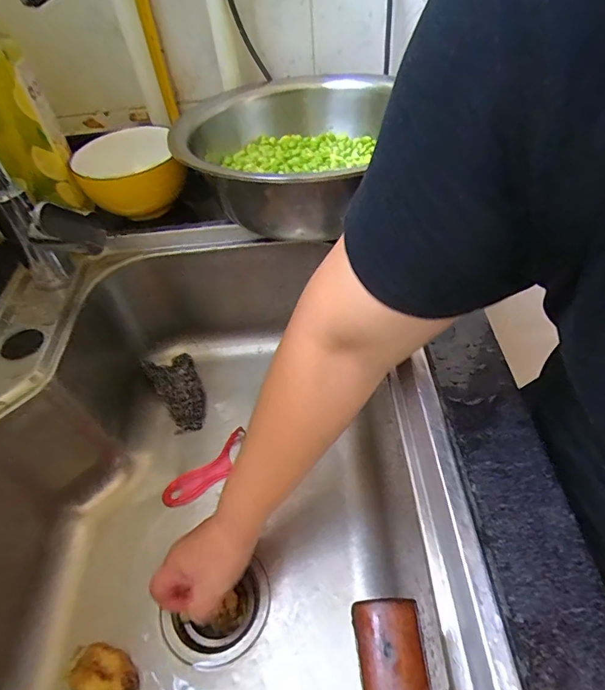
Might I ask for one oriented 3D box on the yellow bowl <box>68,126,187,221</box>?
[{"bbox_3d":[-0.214,-0.205,0.561,0.124,0.084,0.124,-17,51,-17],"label":"yellow bowl"}]

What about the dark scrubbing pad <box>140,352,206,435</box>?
[{"bbox_3d":[-0.163,0.057,0.589,0.061,0.026,0.117,-24,60,-18],"label":"dark scrubbing pad"}]

